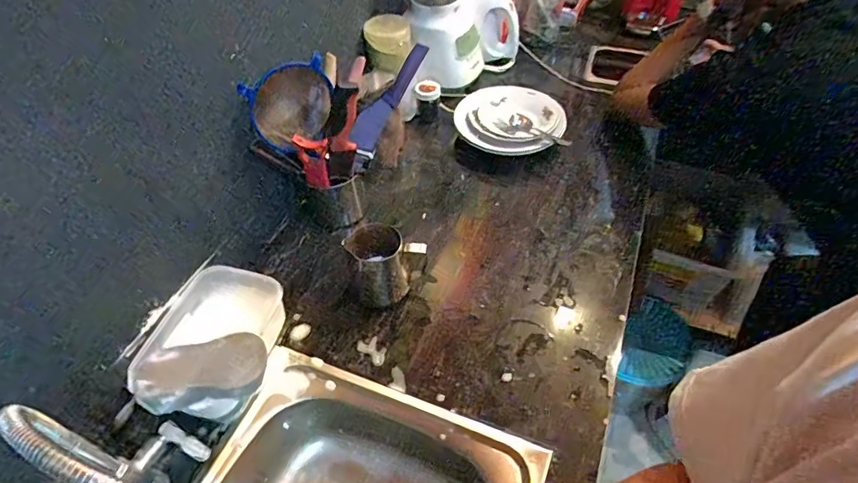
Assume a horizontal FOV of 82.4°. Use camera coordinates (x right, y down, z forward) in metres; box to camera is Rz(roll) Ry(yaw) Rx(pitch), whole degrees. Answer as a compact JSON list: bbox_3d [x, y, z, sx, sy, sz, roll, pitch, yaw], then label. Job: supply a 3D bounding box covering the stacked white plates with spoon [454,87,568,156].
[{"bbox_3d":[0.166,-0.255,1.011,0.218,0.031,0.182,-5,56,2],"label":"stacked white plates with spoon"}]

